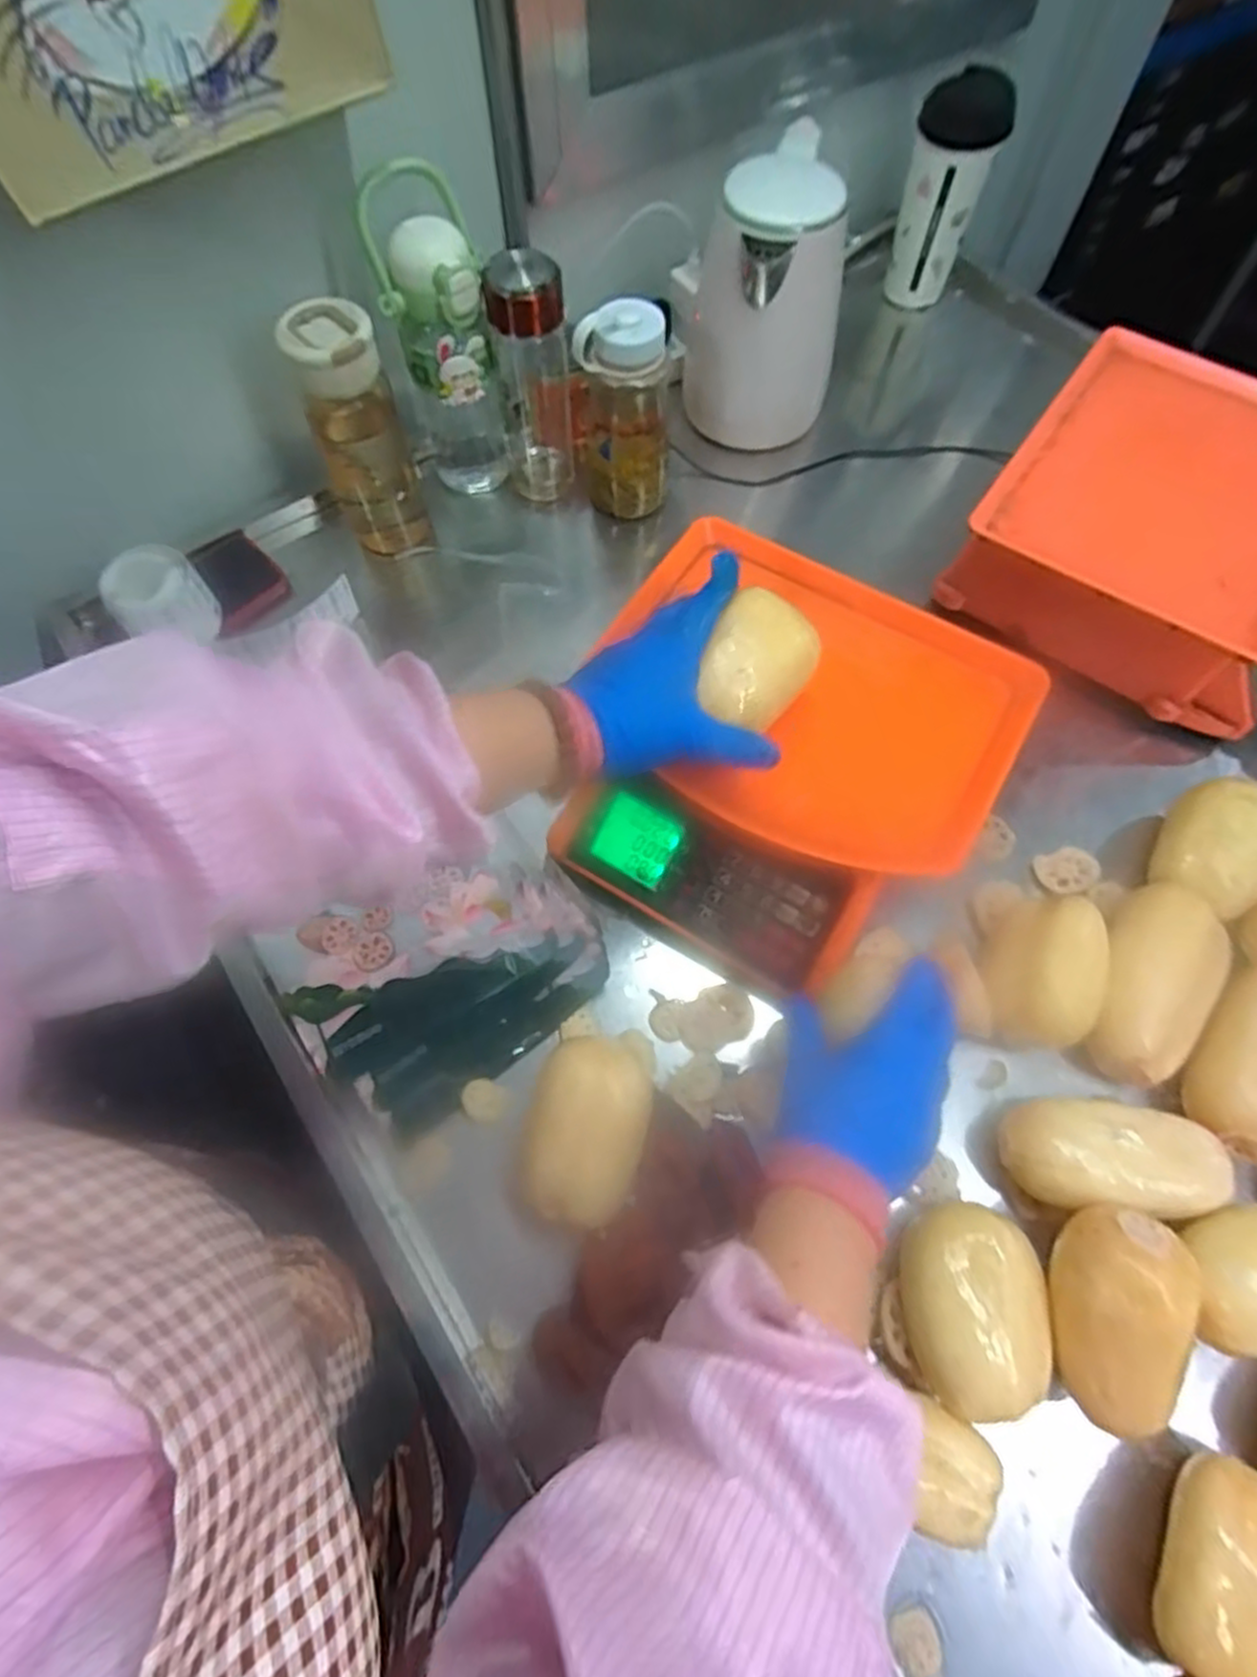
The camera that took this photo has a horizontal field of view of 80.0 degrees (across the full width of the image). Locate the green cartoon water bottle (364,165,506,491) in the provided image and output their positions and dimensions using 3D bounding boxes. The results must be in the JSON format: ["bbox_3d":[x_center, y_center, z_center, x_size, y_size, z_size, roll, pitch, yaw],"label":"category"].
[{"bbox_3d":[-0.166,-0.434,0.677,0.084,0.243,0.078,-15,66,-6],"label":"green cartoon water bottle"}]

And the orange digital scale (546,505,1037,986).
[{"bbox_3d":[0.104,-0.057,0.566,0.290,0.123,0.278,31,70,14],"label":"orange digital scale"}]

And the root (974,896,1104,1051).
[{"bbox_3d":[0.288,0.093,0.529,0.069,0.075,0.108,23,68,11],"label":"root"}]

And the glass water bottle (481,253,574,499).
[{"bbox_3d":[-0.088,-0.424,0.696,0.068,0.203,0.061,-6,66,-2],"label":"glass water bottle"}]

